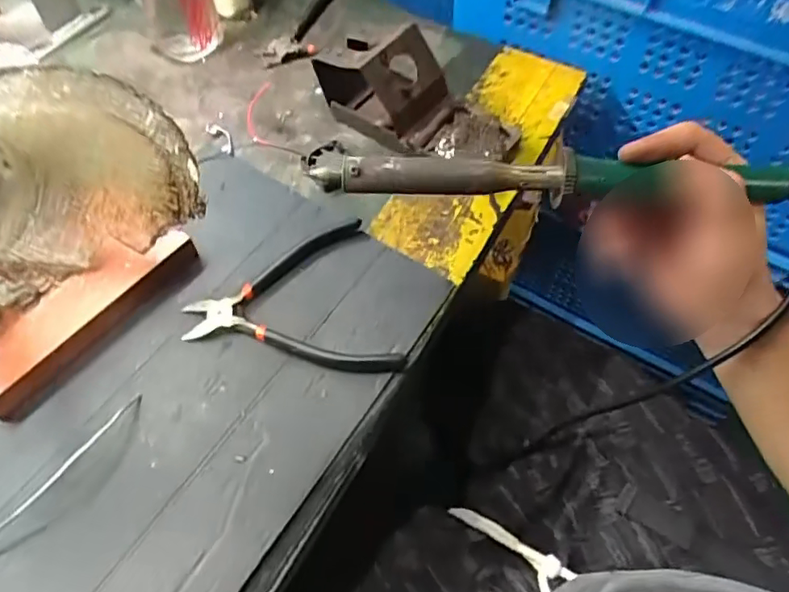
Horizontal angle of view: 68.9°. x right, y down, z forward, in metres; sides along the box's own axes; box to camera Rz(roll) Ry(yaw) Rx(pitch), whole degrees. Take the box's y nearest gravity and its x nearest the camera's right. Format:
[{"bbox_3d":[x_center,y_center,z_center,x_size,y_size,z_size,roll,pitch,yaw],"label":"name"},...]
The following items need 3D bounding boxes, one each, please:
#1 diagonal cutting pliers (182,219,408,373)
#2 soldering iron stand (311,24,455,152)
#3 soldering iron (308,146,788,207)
[{"bbox_3d":[-0.075,0.013,0.408,0.136,0.014,0.126,-16,59,-10],"label":"diagonal cutting pliers"},{"bbox_3d":[-0.009,-0.183,0.494,0.110,0.077,0.065,32,62,17],"label":"soldering iron stand"},{"bbox_3d":[0.096,-0.062,0.318,0.277,0.021,0.028,2,60,0],"label":"soldering iron"}]

